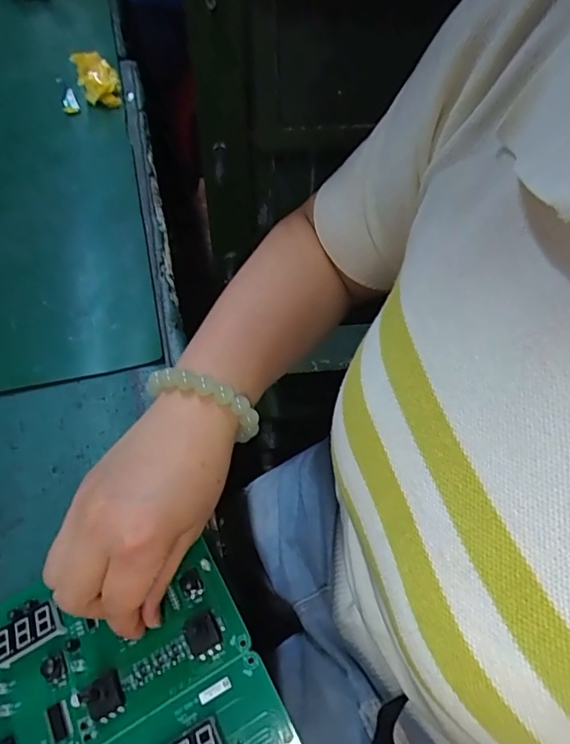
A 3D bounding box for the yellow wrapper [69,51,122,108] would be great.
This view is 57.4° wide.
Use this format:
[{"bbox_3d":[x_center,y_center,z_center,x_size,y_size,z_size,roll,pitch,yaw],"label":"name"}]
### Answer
[{"bbox_3d":[-0.245,-0.382,0.679,0.052,0.053,0.052,-12,57,-10],"label":"yellow wrapper"}]

